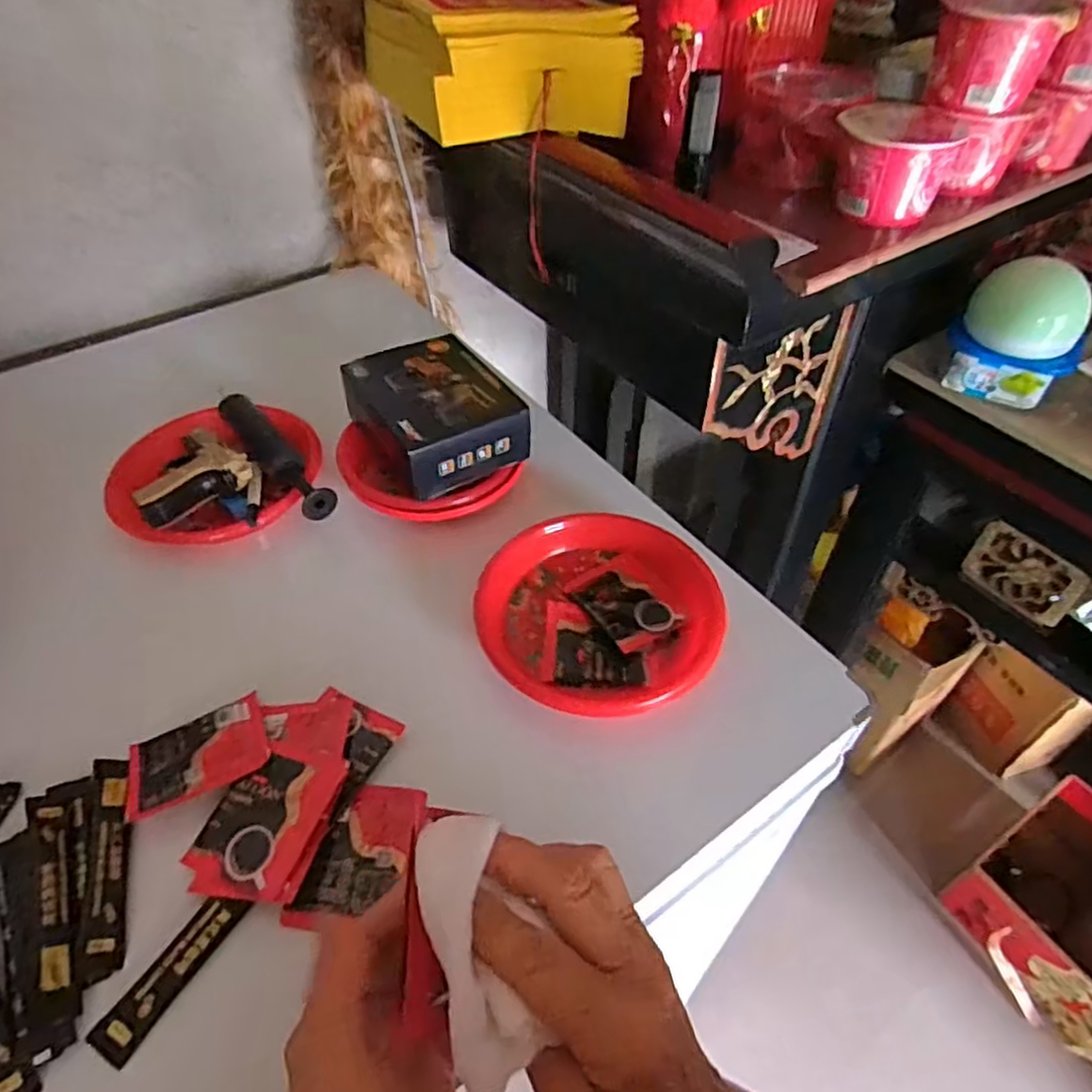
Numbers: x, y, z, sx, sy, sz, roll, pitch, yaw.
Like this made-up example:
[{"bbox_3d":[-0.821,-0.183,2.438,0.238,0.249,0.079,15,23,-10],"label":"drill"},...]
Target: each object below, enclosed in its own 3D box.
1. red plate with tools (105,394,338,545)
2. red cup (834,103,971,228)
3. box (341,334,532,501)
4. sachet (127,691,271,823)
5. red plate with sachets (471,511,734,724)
[{"bbox_3d":[-0.264,-0.062,0.577,0.160,0.055,0.151,0,48,1],"label":"red plate with tools"},{"bbox_3d":[0.288,-0.319,0.599,0.089,0.067,0.090,13,49,13],"label":"red cup"},{"bbox_3d":[-0.088,-0.106,0.571,0.114,0.052,0.133,-23,52,-19],"label":"box"},{"bbox_3d":[-0.209,0.125,0.428,0.079,0.009,0.056,-22,51,-18],"label":"sachet"},{"bbox_3d":[0.035,0.044,0.493,0.158,0.023,0.150,0,48,1],"label":"red plate with sachets"}]

